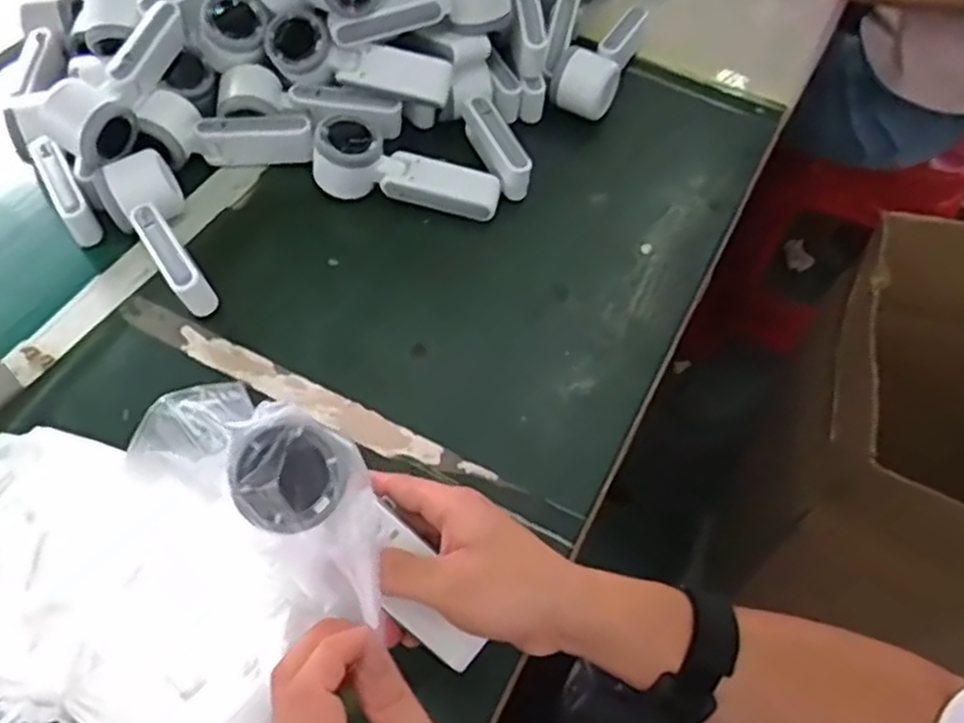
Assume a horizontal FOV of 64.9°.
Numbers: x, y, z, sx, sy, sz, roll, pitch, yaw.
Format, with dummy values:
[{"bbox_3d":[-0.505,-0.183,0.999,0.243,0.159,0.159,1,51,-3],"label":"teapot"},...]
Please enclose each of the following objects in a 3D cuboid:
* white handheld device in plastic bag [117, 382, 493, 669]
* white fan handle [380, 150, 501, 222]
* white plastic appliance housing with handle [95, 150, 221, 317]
[{"bbox_3d":[-0.083,0.083,0.393,0.206,0.056,0.064,40,63,3],"label":"white handheld device in plastic bag"},{"bbox_3d":[-0.035,-0.159,0.688,0.100,0.027,0.044,10,56,5],"label":"white fan handle"},{"bbox_3d":[-0.262,-0.101,0.619,0.061,0.052,0.151,-24,59,-17],"label":"white plastic appliance housing with handle"}]

